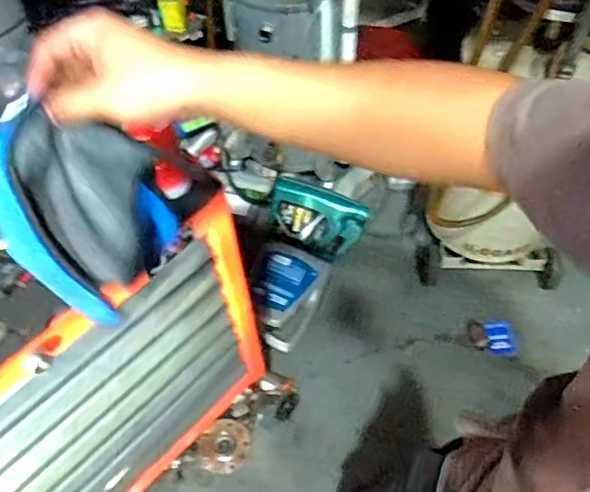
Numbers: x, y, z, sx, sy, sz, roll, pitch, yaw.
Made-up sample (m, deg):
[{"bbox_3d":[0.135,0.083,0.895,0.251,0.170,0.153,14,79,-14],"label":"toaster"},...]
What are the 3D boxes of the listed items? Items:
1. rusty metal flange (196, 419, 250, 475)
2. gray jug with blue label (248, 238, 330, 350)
[{"bbox_3d":[-0.178,0.501,1.408,0.124,0.042,0.121,-1,56,2],"label":"rusty metal flange"},{"bbox_3d":[-0.043,0.139,1.633,0.189,0.125,0.297,17,58,14],"label":"gray jug with blue label"}]

